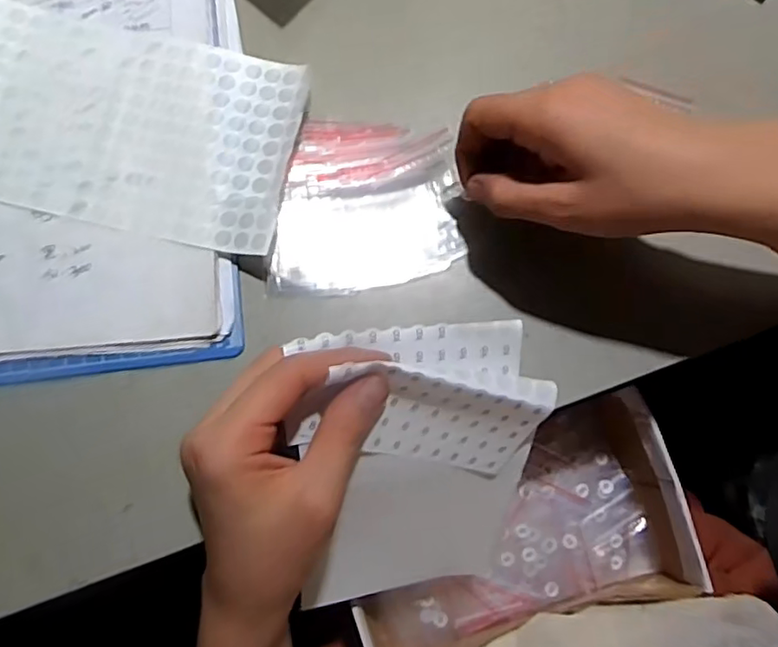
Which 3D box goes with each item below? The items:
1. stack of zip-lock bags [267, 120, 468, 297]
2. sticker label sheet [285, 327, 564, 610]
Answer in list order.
[{"bbox_3d":[-0.013,-0.070,0.351,0.108,0.017,0.102,-1,78,-2],"label":"stack of zip-lock bags"},{"bbox_3d":[0.016,0.084,0.333,0.127,0.025,0.170,-2,117,-12],"label":"sticker label sheet"}]

